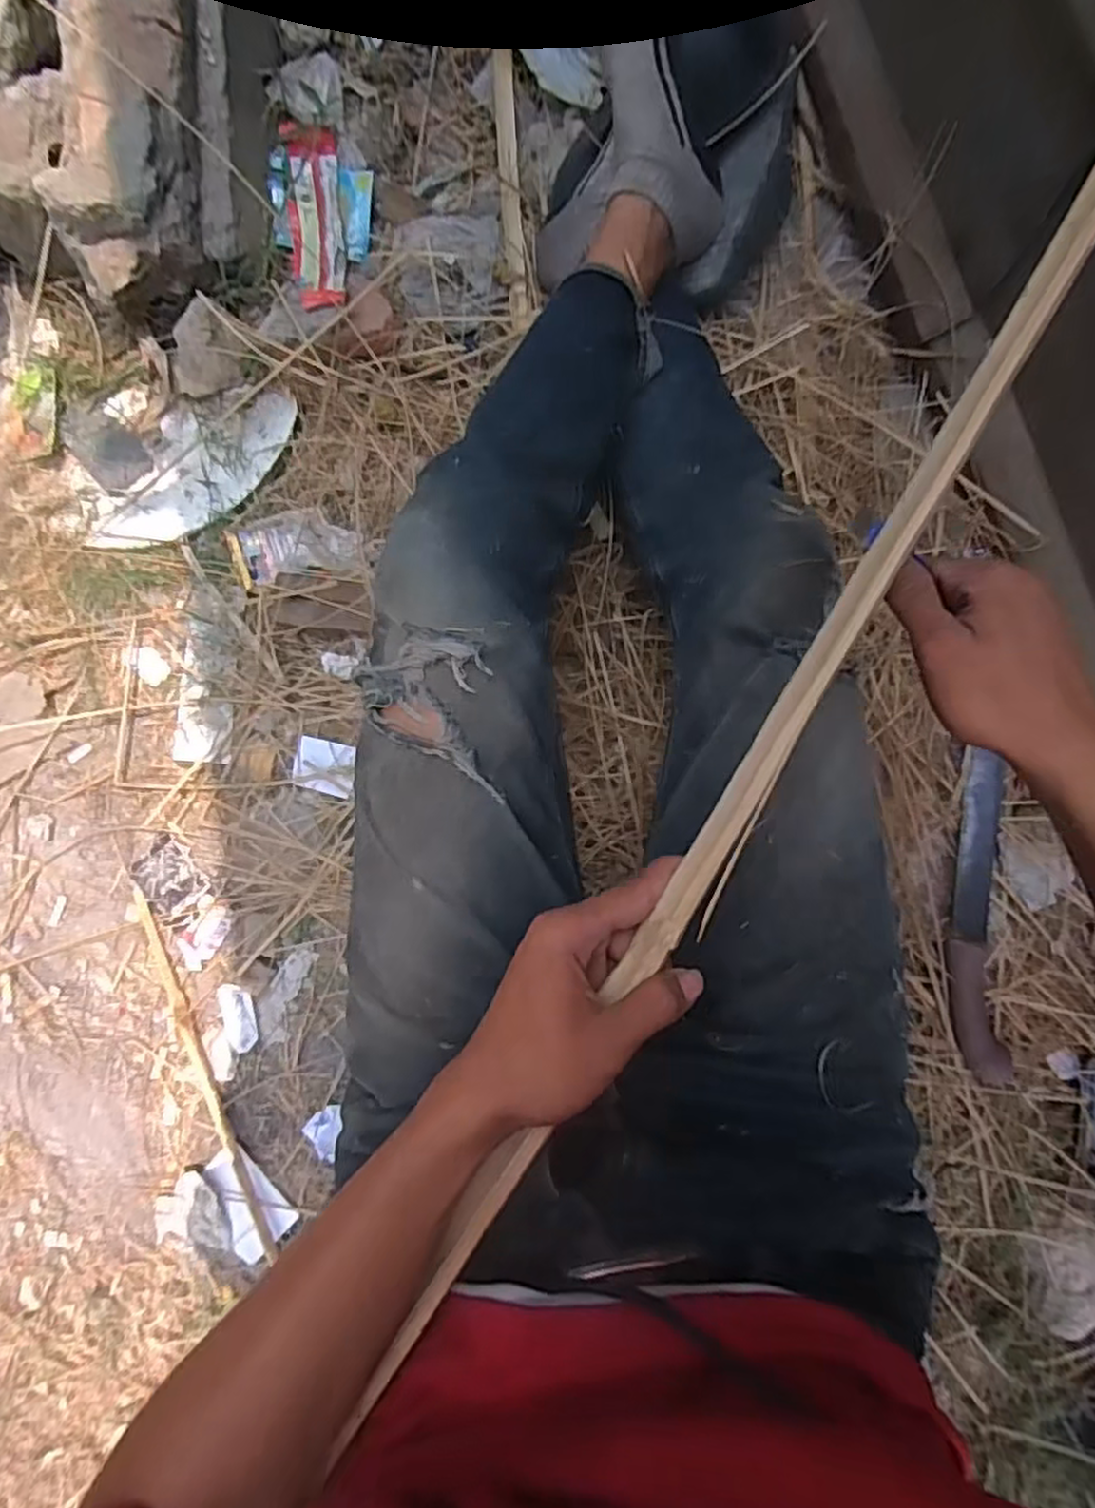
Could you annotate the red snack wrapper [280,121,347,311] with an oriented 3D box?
[{"bbox_3d":[-0.247,-0.560,0.755,0.058,0.032,0.202,-5,85,1],"label":"red snack wrapper"}]

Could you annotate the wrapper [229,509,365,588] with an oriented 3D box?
[{"bbox_3d":[-0.270,-0.223,0.769,0.142,0.030,0.075,-7,85,1],"label":"wrapper"}]

